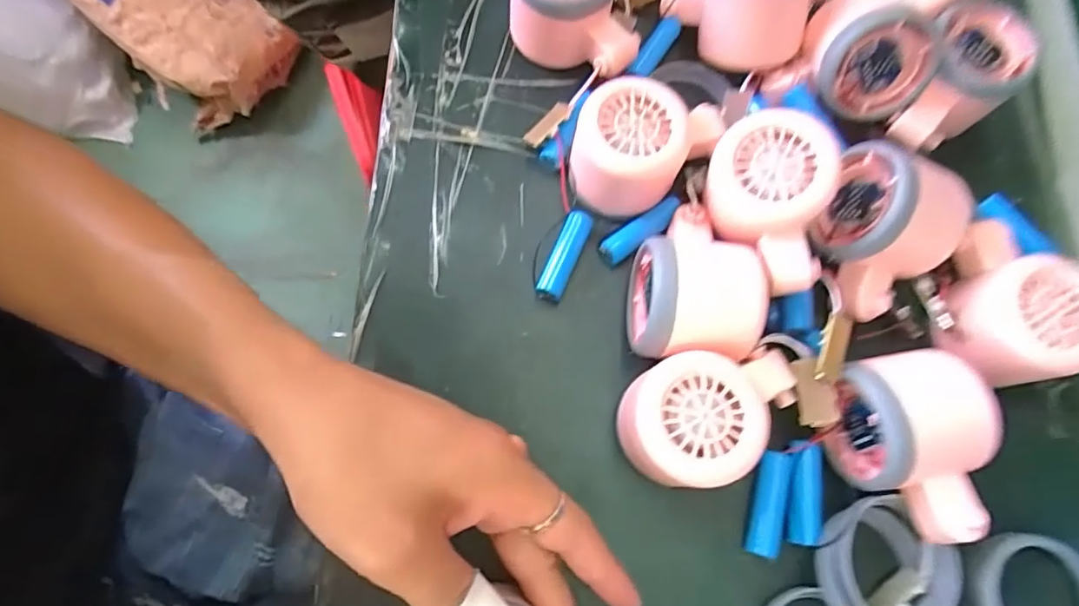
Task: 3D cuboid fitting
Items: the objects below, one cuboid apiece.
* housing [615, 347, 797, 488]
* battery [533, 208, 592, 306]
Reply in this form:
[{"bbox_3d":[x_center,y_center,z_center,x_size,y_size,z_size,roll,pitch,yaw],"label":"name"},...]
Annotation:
[{"bbox_3d":[0.078,0.051,0.269,0.088,0.045,0.058,-31,78,-12],"label":"housing"},{"bbox_3d":[0.014,-0.026,0.310,0.015,0.012,0.051,23,73,4],"label":"battery"}]

